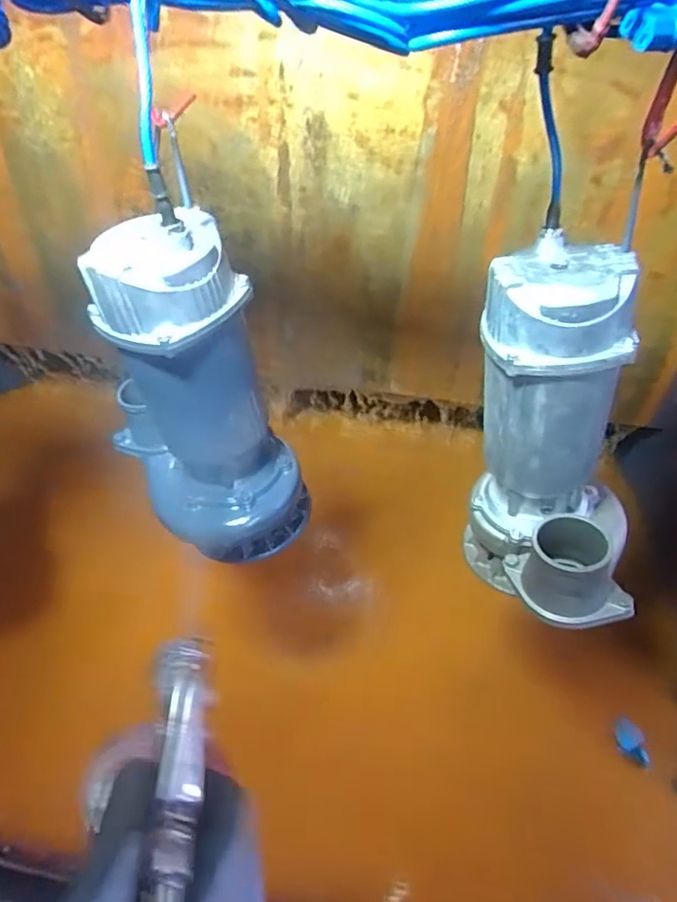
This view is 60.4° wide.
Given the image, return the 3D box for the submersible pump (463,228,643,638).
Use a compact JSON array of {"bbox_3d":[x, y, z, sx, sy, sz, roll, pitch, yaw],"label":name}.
[{"bbox_3d":[0.211,0.016,0.573,0.171,0.381,0.177,9,36,8],"label":"submersible pump"}]

